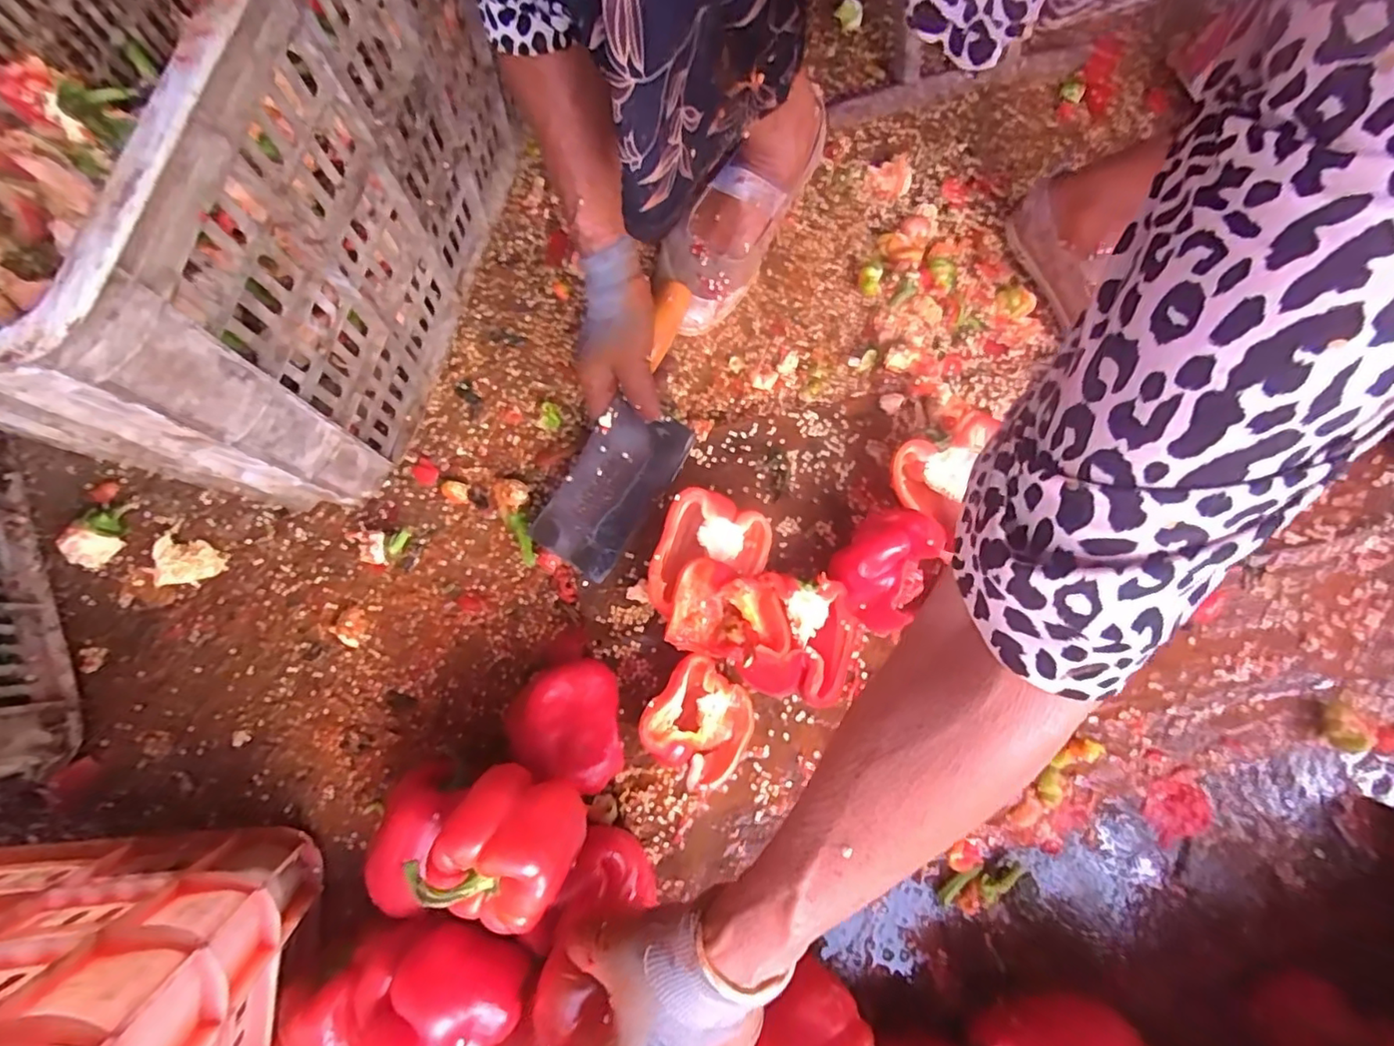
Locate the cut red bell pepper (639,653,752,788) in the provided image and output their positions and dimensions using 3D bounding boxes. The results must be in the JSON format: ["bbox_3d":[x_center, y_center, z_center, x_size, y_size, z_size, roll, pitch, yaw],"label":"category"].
[{"bbox_3d":[0.005,0.156,0.465,0.083,0.051,0.077,38,80,6],"label":"cut red bell pepper"}]

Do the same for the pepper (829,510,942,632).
[{"bbox_3d":[0.146,0.034,0.477,0.072,0.056,0.095,20,79,3],"label":"pepper"}]

